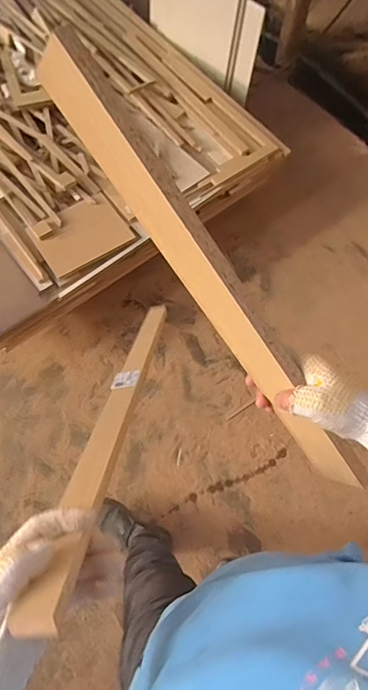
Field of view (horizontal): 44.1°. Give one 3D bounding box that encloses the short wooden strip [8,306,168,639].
[{"bbox_3d":[-0.089,0.069,0.699,0.042,0.785,0.017,8,113,1],"label":"short wooden strip"}]

